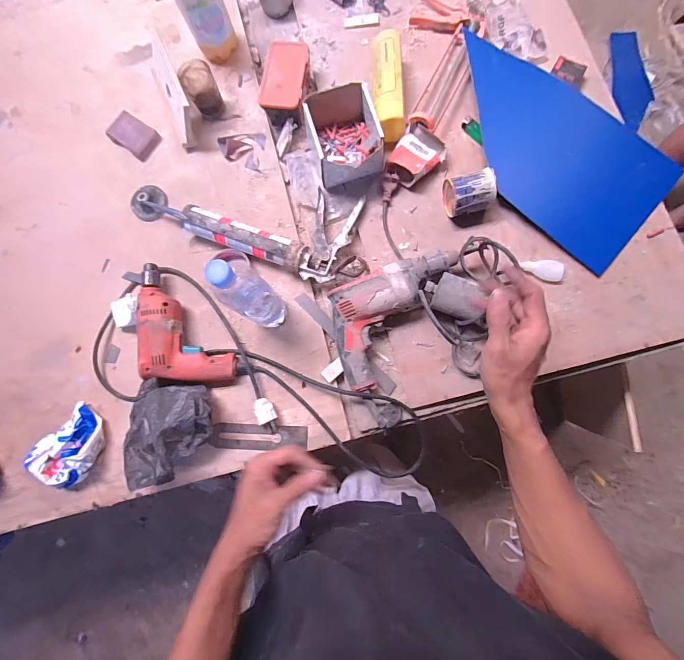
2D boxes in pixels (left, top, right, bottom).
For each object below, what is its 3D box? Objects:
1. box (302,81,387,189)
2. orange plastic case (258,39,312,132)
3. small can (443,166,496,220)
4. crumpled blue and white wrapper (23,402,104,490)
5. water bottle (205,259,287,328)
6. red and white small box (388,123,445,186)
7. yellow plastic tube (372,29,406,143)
[{"bbox_3d":[0.008,-0.351,0.644,0.117,0.089,0.139,-16,81,2],"label":"box"},{"bbox_3d":[-0.110,-0.485,0.690,0.089,0.059,0.154,7,82,5],"label":"orange plastic case"},{"bbox_3d":[0.227,-0.241,0.623,0.077,0.067,0.069,-11,81,3],"label":"small can"},{"bbox_3d":[-0.493,0.214,0.626,0.111,0.051,0.128,43,87,9],"label":"crumpled blue and white wrapper"},{"bbox_3d":[-0.146,-0.051,0.542,0.065,0.244,0.056,25,84,7],"label":"water bottle"},{"bbox_3d":[0.142,-0.328,0.656,0.086,0.034,0.109,37,86,8],"label":"red and white small box"},{"bbox_3d":[0.087,-0.466,0.666,0.055,0.064,0.213,-3,80,3],"label":"yellow plastic tube"}]

